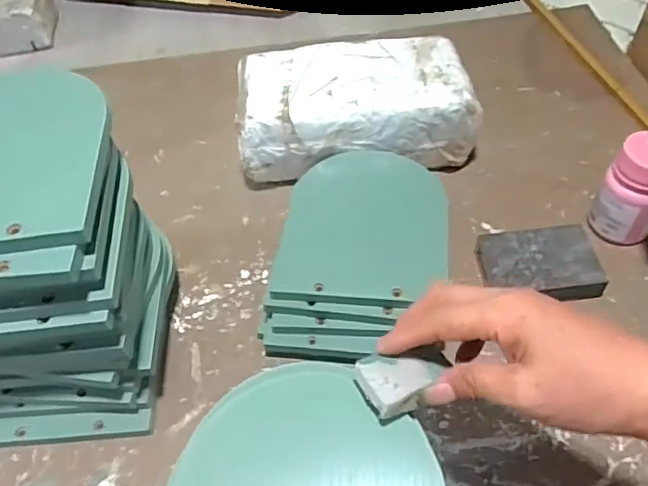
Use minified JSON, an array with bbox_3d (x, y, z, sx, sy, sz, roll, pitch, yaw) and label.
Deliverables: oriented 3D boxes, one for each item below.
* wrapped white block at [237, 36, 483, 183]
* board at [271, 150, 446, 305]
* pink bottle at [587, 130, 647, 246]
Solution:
[{"bbox_3d":[0.030,-0.136,0.619,0.248,0.114,0.119,-7,52,-1],"label":"wrapped white block"},{"bbox_3d":[0.038,-0.022,0.510,0.141,0.014,0.165,4,53,8],"label":"board"},{"bbox_3d":[0.287,-0.045,0.526,0.057,0.101,0.052,28,59,23],"label":"pink bottle"}]

